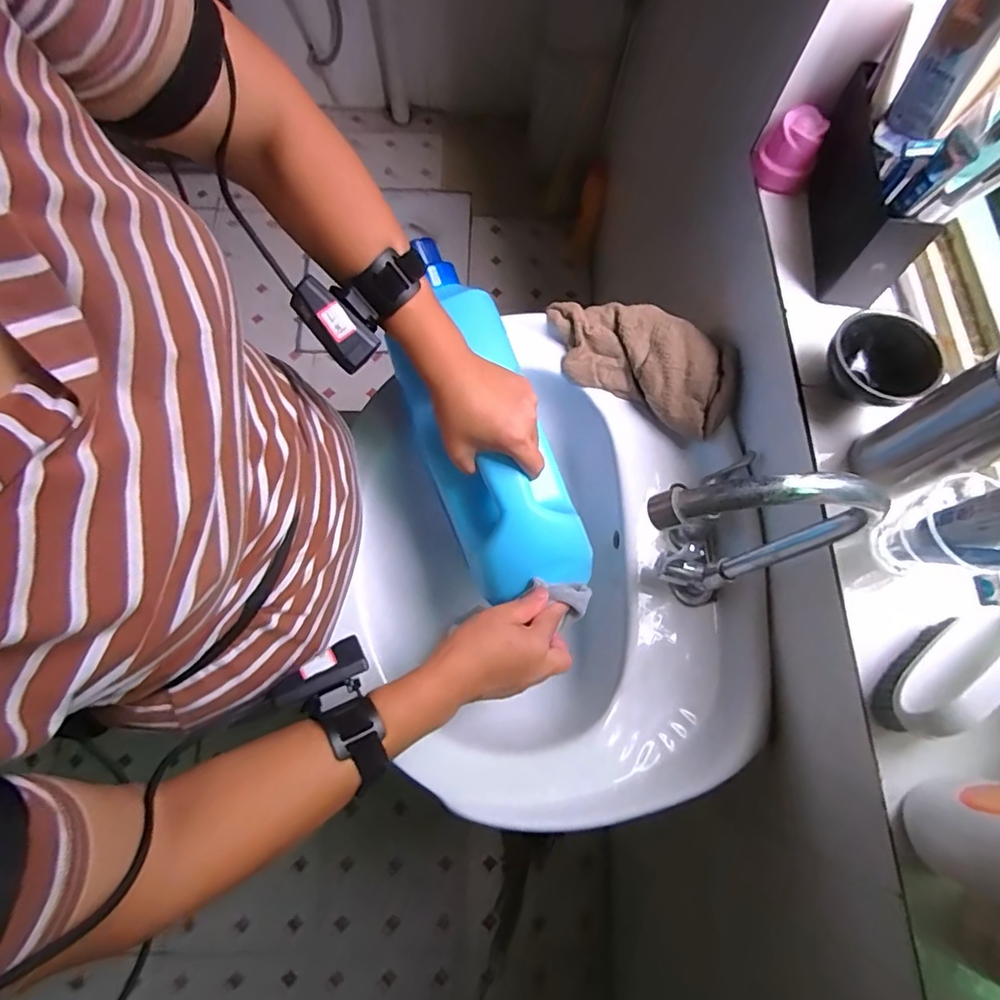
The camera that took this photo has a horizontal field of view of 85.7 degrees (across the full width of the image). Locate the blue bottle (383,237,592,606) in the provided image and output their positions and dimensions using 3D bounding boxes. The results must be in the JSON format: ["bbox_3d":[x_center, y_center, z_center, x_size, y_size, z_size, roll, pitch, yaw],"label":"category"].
[{"bbox_3d":[-0.020,-0.073,0.535,0.127,0.099,0.356,-17,82,-8],"label":"blue bottle"}]

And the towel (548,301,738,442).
[{"bbox_3d":[0.162,-0.167,0.628,0.227,0.035,0.112,30,102,18],"label":"towel"}]

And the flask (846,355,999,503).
[{"bbox_3d":[0.329,-0.055,0.376,0.058,0.164,0.059,-28,74,-11],"label":"flask"}]

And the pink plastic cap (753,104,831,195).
[{"bbox_3d":[0.290,-0.354,0.543,0.058,0.059,0.045,26,72,7],"label":"pink plastic cap"}]

